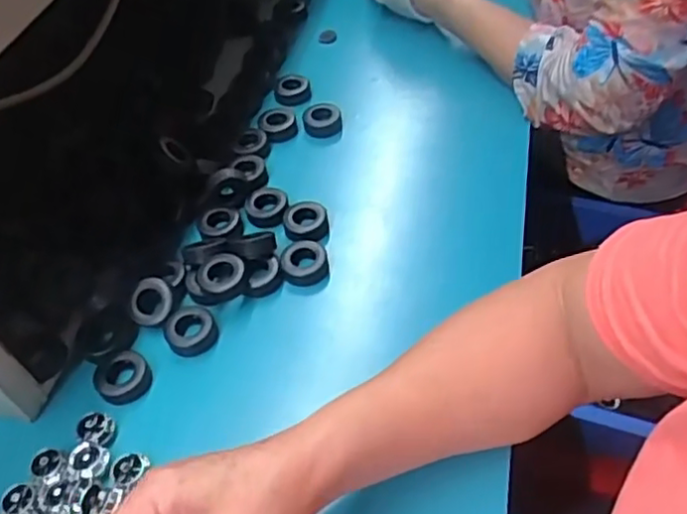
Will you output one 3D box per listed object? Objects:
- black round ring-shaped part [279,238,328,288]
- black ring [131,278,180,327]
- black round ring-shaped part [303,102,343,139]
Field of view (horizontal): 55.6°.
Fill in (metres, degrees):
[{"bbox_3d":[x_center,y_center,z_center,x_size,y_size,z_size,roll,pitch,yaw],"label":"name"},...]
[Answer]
[{"bbox_3d":[-0.031,0.005,0.516,0.037,0.021,0.032,-9,49,-5],"label":"black round ring-shaped part"},{"bbox_3d":[-0.143,0.035,0.491,0.035,0.018,0.035,1,76,-3],"label":"black ring"},{"bbox_3d":[-0.021,-0.137,0.645,0.036,0.013,0.037,-11,49,-6],"label":"black round ring-shaped part"}]

